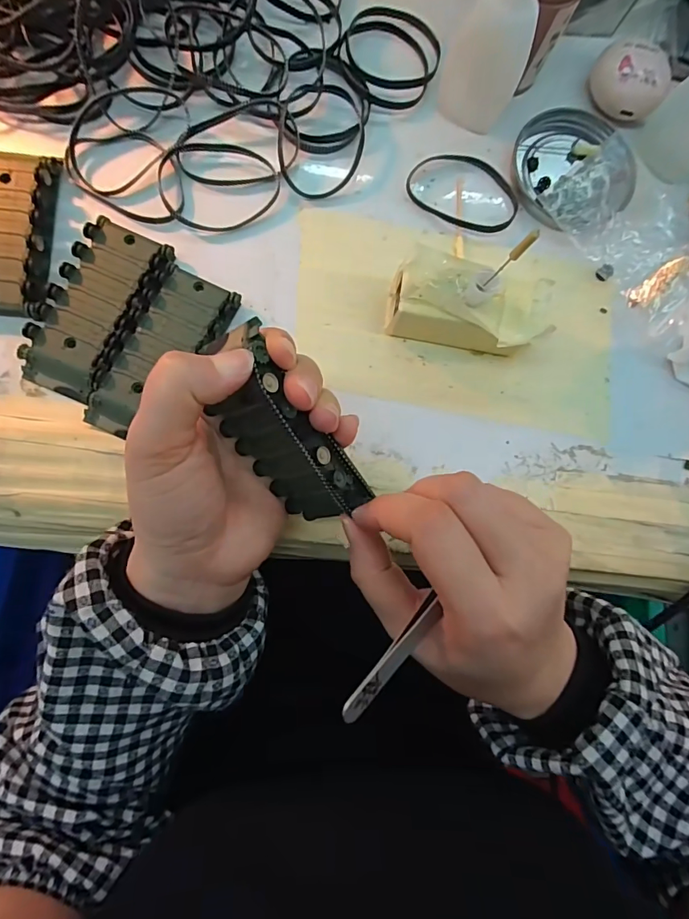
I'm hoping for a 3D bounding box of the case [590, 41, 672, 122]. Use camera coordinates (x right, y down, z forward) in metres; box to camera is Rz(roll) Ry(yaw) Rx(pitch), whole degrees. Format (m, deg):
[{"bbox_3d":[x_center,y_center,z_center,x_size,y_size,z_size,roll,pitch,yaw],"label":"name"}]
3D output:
[{"bbox_3d":[0.181,-0.242,0.285,0.044,0.021,0.035,30,82,-2],"label":"case"}]

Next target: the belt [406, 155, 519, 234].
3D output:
[{"bbox_3d":[0.075,-0.167,0.279,0.069,0.006,0.047,33,82,-2],"label":"belt"}]

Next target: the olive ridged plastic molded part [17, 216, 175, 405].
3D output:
[{"bbox_3d":[-0.134,-0.082,0.241,0.046,0.017,0.097,28,82,-3],"label":"olive ridged plastic molded part"}]

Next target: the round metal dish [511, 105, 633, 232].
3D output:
[{"bbox_3d":[0.143,-0.184,0.286,0.077,0.013,0.077,1,84,-6],"label":"round metal dish"}]

